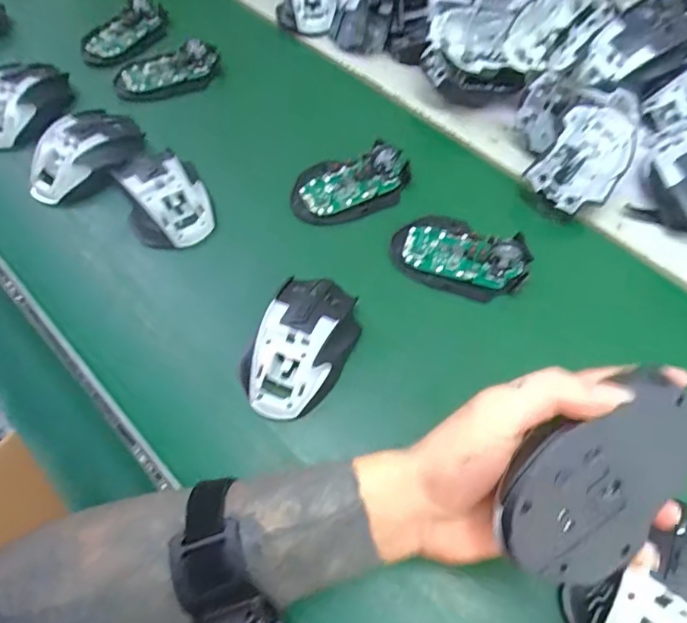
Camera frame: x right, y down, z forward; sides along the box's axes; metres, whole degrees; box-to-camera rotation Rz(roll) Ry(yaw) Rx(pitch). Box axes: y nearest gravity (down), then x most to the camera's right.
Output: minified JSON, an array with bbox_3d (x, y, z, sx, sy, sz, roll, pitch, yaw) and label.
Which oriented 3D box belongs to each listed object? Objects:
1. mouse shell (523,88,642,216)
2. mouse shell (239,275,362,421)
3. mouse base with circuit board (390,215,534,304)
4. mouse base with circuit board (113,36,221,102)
[{"bbox_3d":[0.220,-0.143,0.458,0.071,0.037,0.128,39,77,4],"label":"mouse shell"},{"bbox_3d":[-0.032,0.025,0.384,0.068,0.037,0.110,20,63,11],"label":"mouse shell"},{"bbox_3d":[0.100,-0.051,0.429,0.112,0.024,0.068,20,63,11],"label":"mouse base with circuit board"},{"bbox_3d":[-0.189,-0.260,0.548,0.115,0.017,0.067,-23,63,-11],"label":"mouse base with circuit board"}]

